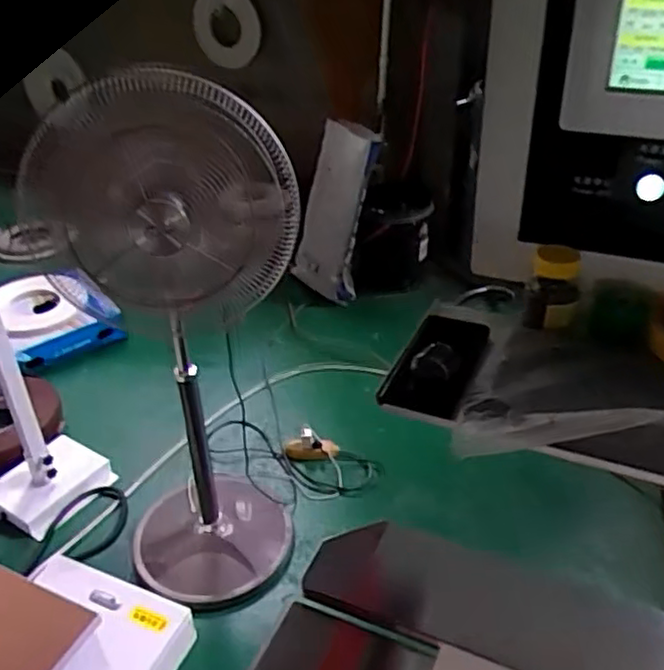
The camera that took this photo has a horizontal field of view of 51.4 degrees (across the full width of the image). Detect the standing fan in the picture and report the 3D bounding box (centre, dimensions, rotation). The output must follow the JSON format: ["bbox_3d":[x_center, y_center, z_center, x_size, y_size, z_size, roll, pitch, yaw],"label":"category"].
[{"bbox_3d":[-0.291,0.062,1.429,0.440,1.153,0.330,-9,35,-10],"label":"standing fan"}]

